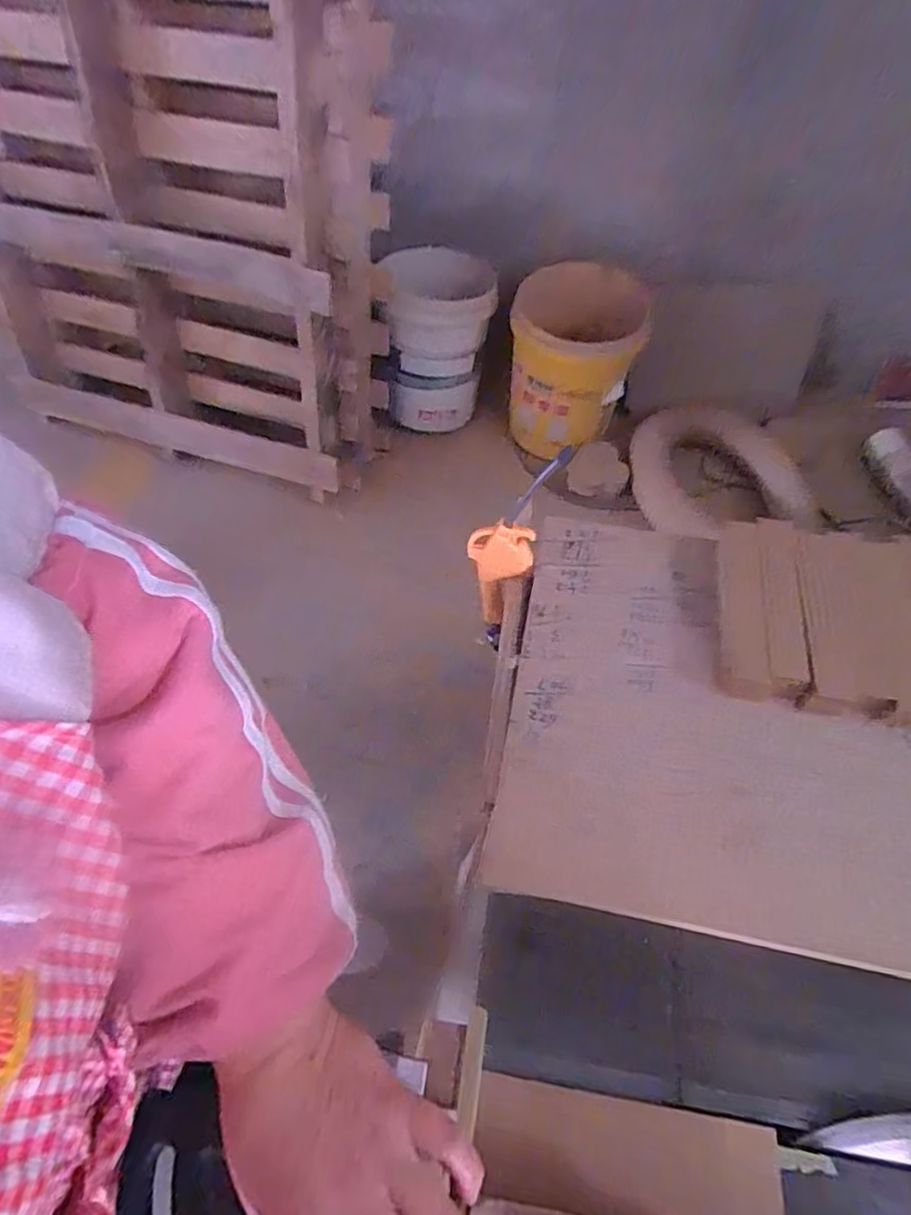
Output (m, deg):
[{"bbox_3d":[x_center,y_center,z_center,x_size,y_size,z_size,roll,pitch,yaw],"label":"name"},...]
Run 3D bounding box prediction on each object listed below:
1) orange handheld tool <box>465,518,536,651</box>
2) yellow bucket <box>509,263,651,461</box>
[{"bbox_3d":[0.040,-0.018,0.582,0.055,0.156,0.028,0,56,1],"label":"orange handheld tool"},{"bbox_3d":[0.314,-0.668,1.632,0.313,0.374,0.384,8,57,7],"label":"yellow bucket"}]

